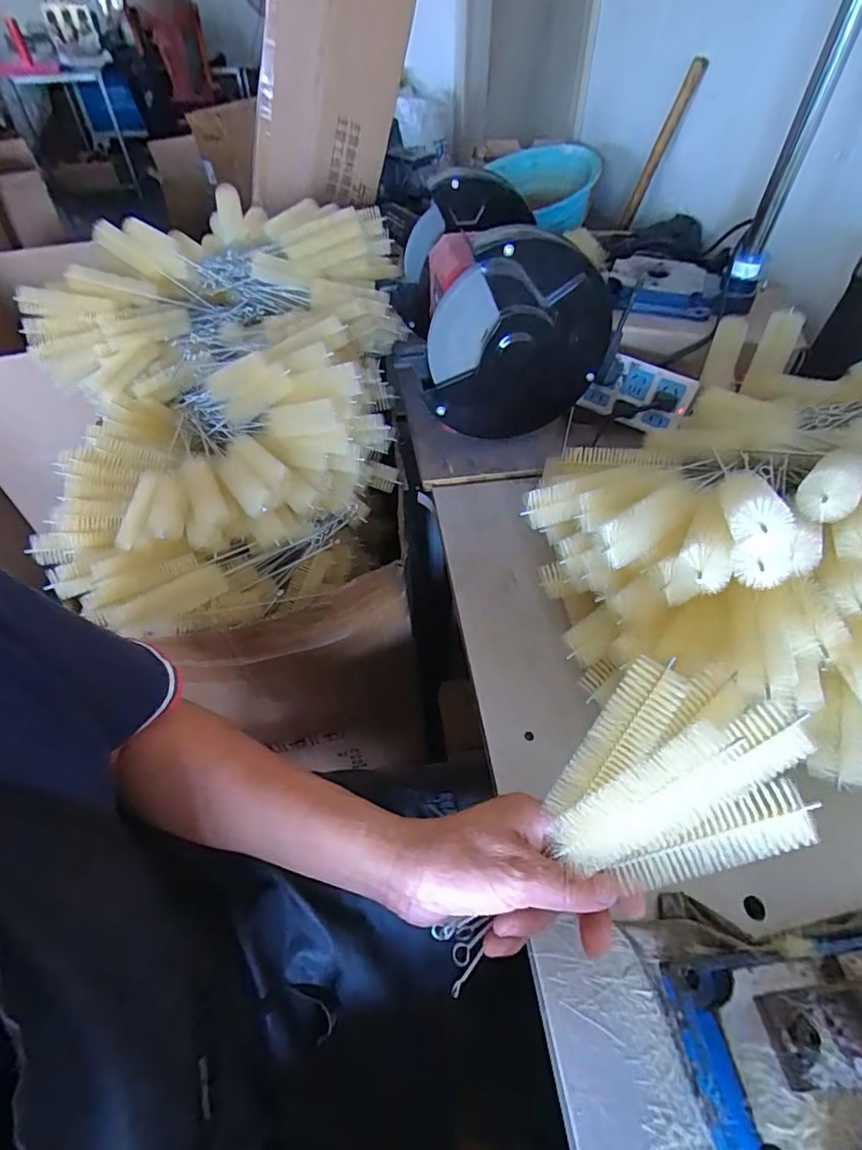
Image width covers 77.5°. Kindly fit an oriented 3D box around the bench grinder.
[{"bbox_3d":[0.058,-0.354,0.708,0.208,0.227,0.310,-11,49,-9],"label":"bench grinder"}]

